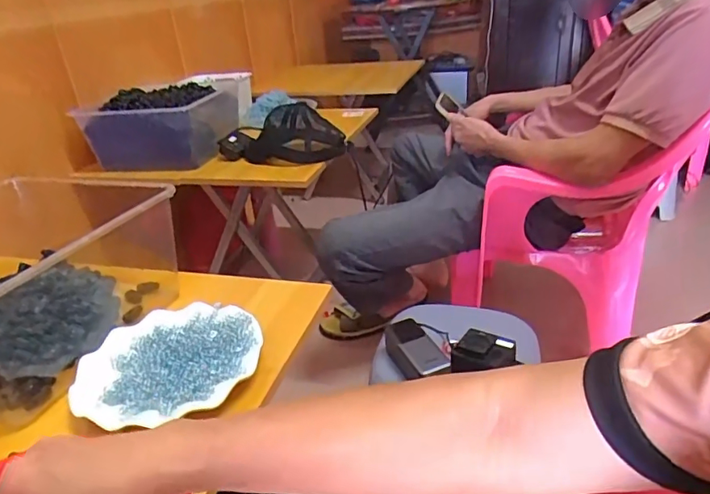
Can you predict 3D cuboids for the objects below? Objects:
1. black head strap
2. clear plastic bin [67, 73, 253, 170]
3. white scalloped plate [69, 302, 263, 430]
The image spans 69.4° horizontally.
[{"bbox_3d":[-0.160,-0.250,1.161,0.256,0.133,0.191,12,32,28],"label":"black head strap"},{"bbox_3d":[-0.447,-0.289,1.206,0.261,0.140,0.278,2,29,12],"label":"clear plastic bin"},{"bbox_3d":[-0.191,0.118,0.537,0.176,0.027,0.176,-1,28,7],"label":"white scalloped plate"}]

